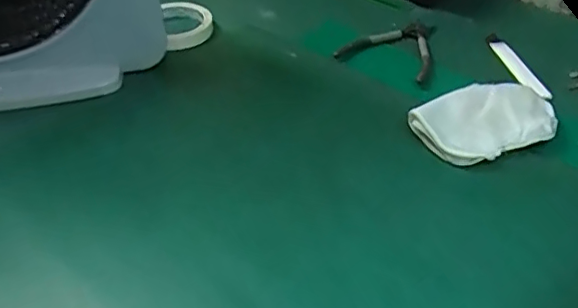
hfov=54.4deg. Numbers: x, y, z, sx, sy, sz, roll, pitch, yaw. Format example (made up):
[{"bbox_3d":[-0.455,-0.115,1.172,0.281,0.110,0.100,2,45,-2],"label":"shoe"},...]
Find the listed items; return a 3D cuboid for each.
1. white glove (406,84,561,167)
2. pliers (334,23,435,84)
[{"bbox_3d":[0.189,-0.030,0.543,0.124,0.026,0.089,-20,44,-21],"label":"white glove"},{"bbox_3d":[0.134,-0.134,0.676,0.108,0.009,0.130,22,46,25],"label":"pliers"}]

